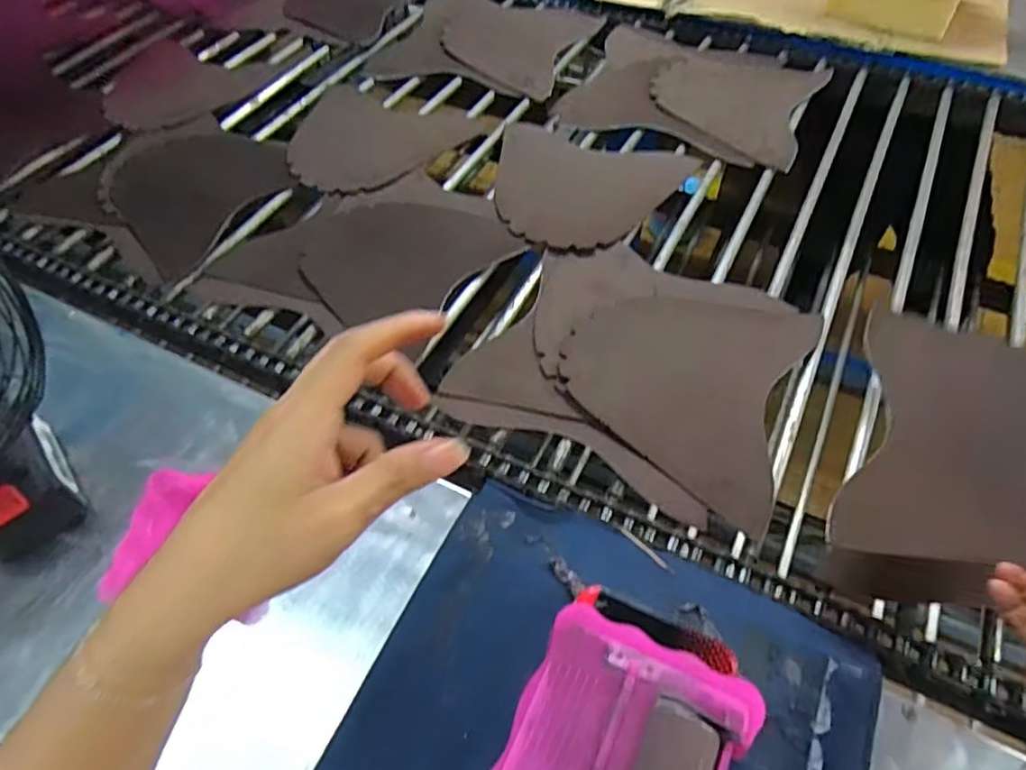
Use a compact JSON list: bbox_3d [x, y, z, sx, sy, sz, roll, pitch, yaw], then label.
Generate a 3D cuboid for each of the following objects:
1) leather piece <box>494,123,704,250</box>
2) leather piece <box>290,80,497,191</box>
[{"bbox_3d":[0.079,-0.241,0.798,0.238,0.012,0.212,18,57,12],"label":"leather piece"},{"bbox_3d":[-0.186,-0.318,0.861,0.236,0.012,0.228,19,54,8],"label":"leather piece"}]

